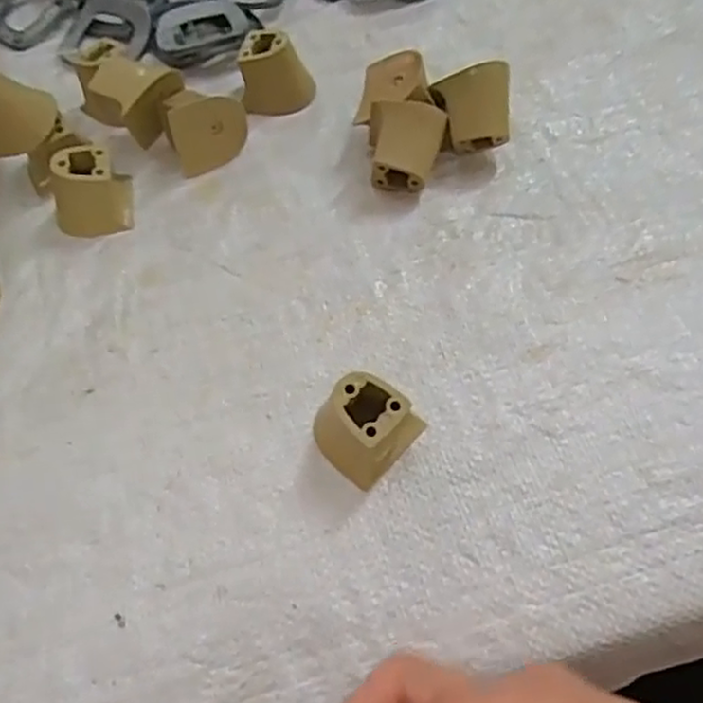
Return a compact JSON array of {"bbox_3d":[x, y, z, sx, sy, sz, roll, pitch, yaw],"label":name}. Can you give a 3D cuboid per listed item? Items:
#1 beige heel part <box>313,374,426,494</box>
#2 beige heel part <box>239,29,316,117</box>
[{"bbox_3d":[0.005,0.030,0.316,0.041,0.036,0.042,38,70,21],"label":"beige heel part"},{"bbox_3d":[-0.047,-0.176,0.435,0.042,0.035,0.038,4,62,6],"label":"beige heel part"}]

